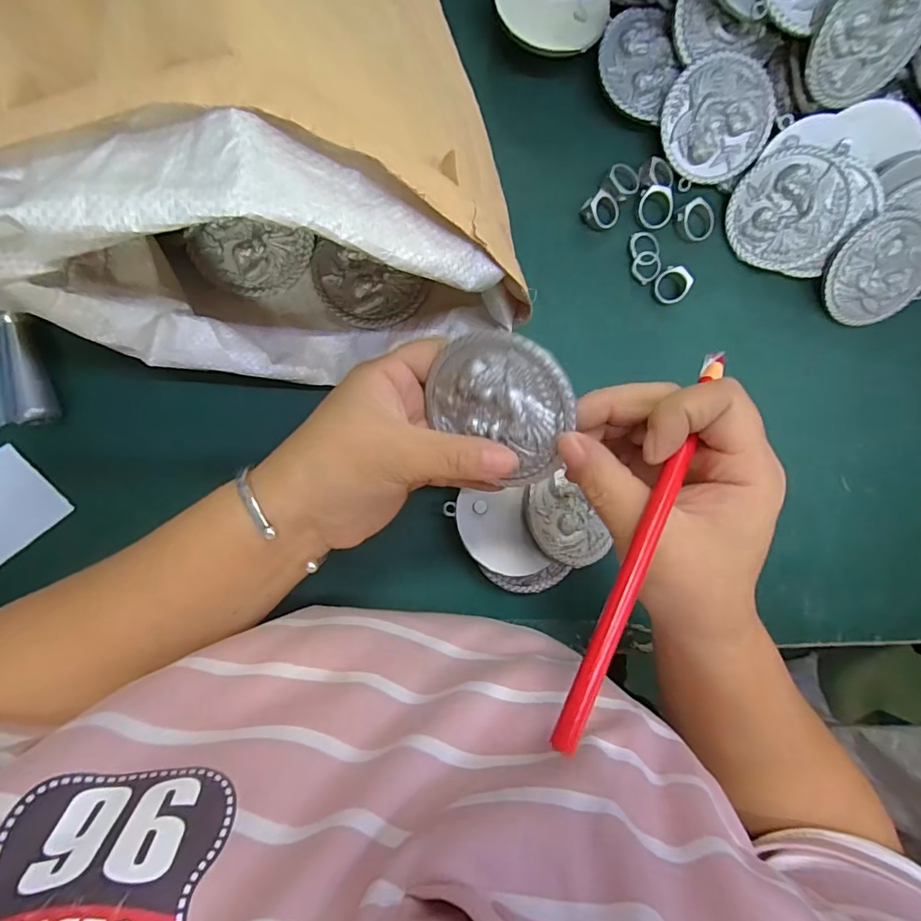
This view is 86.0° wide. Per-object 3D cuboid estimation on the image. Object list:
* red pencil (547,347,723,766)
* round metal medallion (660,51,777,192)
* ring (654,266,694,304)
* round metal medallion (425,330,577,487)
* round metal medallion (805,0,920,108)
[{"bbox_3d":[0.072,0.026,0.187,0.008,0.006,0.165,30,74,-7],"label":"red pencil"},{"bbox_3d":[0.175,-0.230,0.335,0.073,0.007,0.073,-13,113,4],"label":"round metal medallion"},{"bbox_3d":[0.147,-0.121,0.342,0.023,0.011,0.022,0,90,-8],"label":"ring"},{"bbox_3d":[0.017,-0.025,0.222,0.069,0.007,0.061,40,129,9],"label":"round metal medallion"},{"bbox_3d":[0.246,-0.256,0.295,0.072,0.072,0.007,-4,50,-9],"label":"round metal medallion"}]

